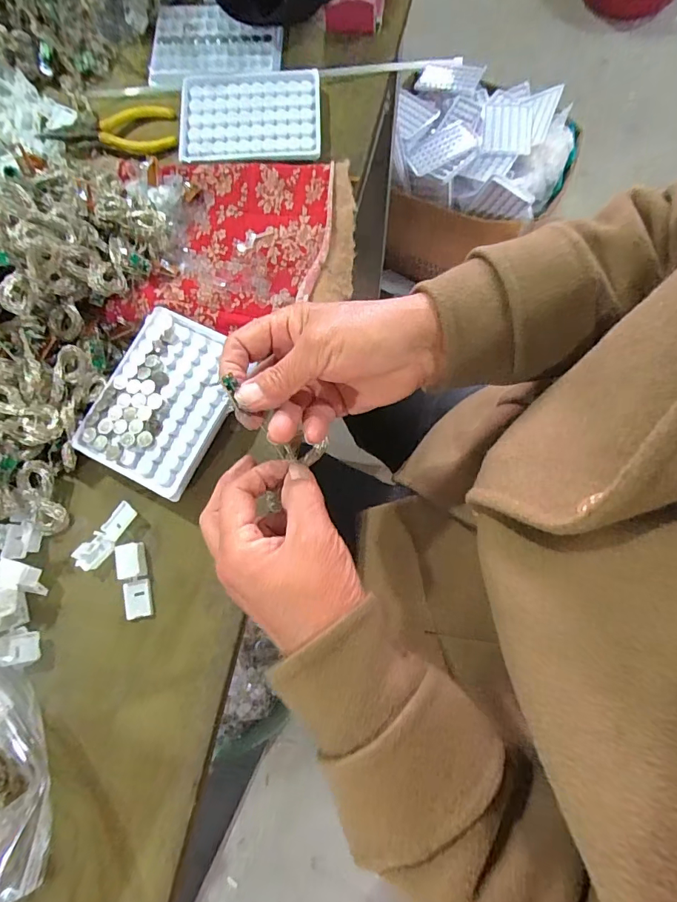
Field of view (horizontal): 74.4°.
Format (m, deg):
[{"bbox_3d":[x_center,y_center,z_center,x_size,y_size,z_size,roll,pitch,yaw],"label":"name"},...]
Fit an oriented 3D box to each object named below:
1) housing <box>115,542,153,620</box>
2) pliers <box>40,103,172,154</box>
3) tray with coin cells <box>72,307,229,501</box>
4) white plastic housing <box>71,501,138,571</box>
[{"bbox_3d":[-0.153,0.096,0.332,0.019,0.008,0.054,-12,77,-1],"label":"housing"},{"bbox_3d":[-0.217,-0.311,0.426,0.122,0.013,0.055,0,77,2],"label":"pliers"},{"bbox_3d":[-0.133,-0.041,0.342,0.092,0.011,0.128,27,79,7],"label":"tray with coin cells"},{"bbox_3d":[-0.176,0.064,0.339,0.020,0.007,0.055,36,81,9],"label":"white plastic housing"}]

